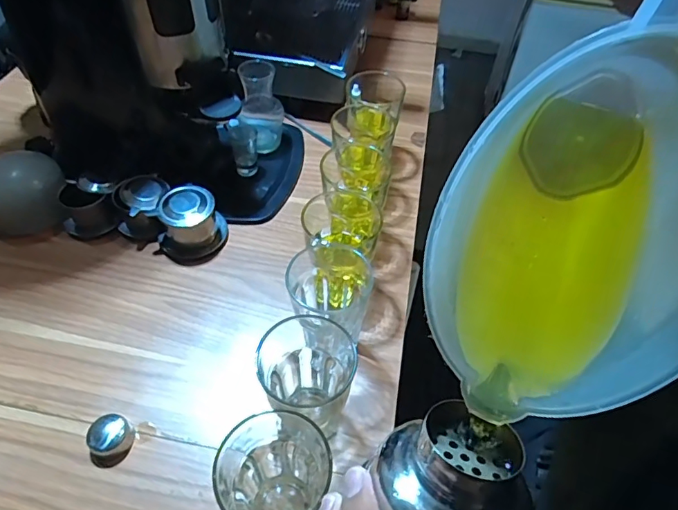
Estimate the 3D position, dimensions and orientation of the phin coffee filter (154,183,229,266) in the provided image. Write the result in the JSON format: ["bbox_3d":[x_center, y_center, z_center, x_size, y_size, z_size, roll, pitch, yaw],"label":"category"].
[{"bbox_3d":[-0.200,-0.042,0.643,0.082,0.062,0.086,1,50,-2],"label":"phin coffee filter"}]

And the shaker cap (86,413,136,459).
[{"bbox_3d":[-0.232,0.184,0.487,0.043,0.019,0.039,26,54,18],"label":"shaker cap"}]

